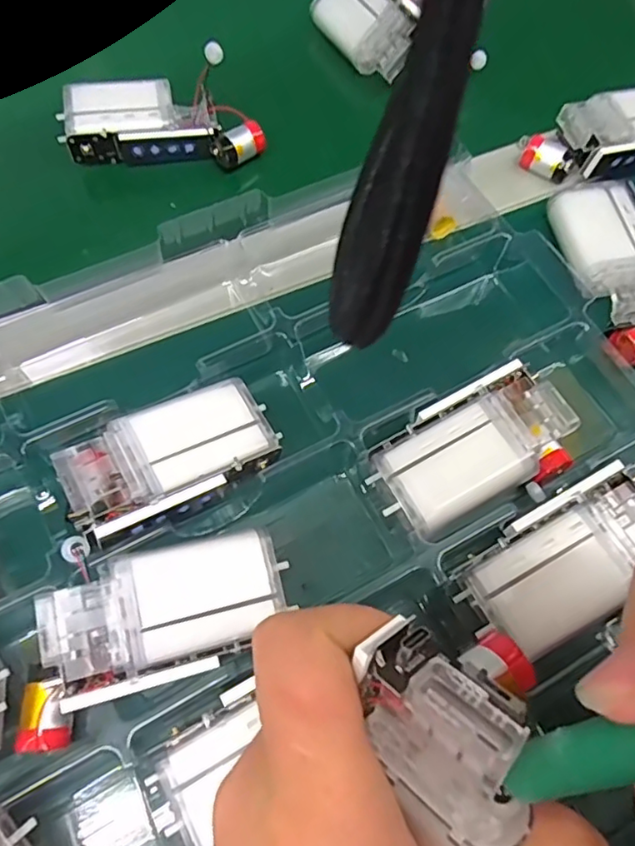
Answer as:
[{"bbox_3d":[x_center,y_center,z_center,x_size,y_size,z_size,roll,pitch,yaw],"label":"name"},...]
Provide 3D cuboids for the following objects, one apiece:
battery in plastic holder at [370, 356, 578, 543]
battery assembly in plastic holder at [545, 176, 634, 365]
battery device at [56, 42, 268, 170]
[{"bbox_3d":[0.064,0.013,0.236,0.079,0.025,0.048,-28,70,-14],"label":"battery in plastic holder"},{"bbox_3d":[0.148,-0.075,0.282,0.040,0.022,0.098,-9,67,-7],"label":"battery assembly in plastic holder"},{"bbox_3d":[-0.083,-0.172,0.317,0.102,0.027,0.060,-3,66,-4],"label":"battery device"}]

